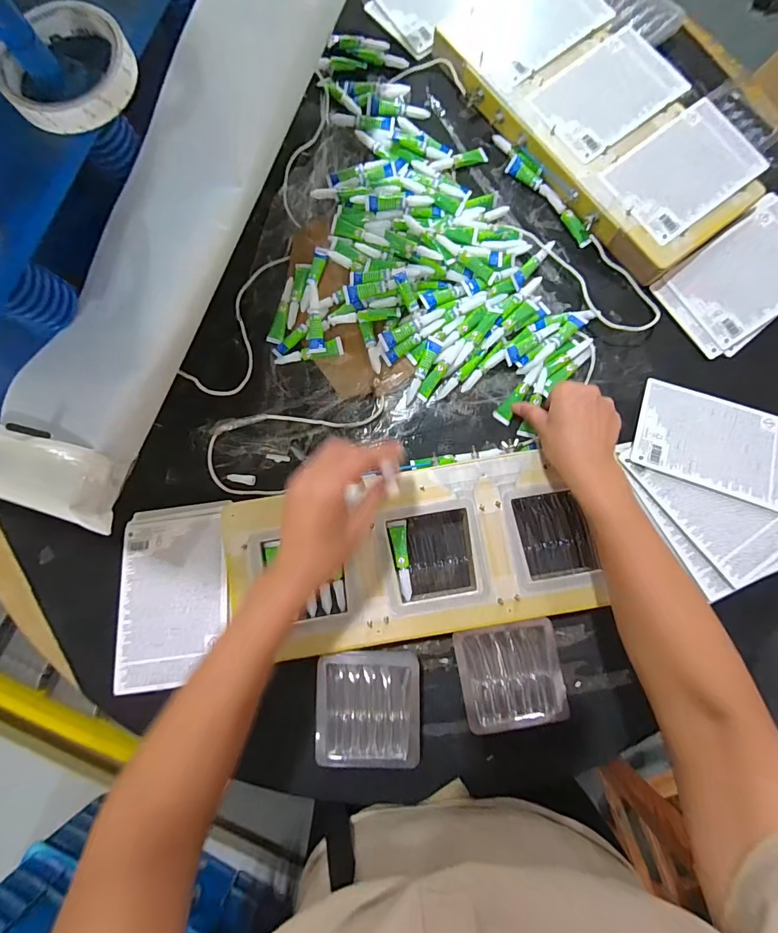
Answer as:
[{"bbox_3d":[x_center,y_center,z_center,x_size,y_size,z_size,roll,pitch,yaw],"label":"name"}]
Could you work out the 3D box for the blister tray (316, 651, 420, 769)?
[{"bbox_3d":[-0.021,0.249,0.426,0.102,0.014,0.110,0,81,1],"label":"blister tray"}]

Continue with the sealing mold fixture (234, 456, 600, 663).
[{"bbox_3d":[0.043,0.093,0.454,0.380,0.045,0.172,-8,81,-1],"label":"sealing mold fixture"}]

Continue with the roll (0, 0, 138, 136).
[{"bbox_3d":[-0.224,-0.278,0.293,0.088,0.017,0.088,0,81,1],"label":"roll"}]

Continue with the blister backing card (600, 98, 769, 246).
[{"bbox_3d":[0.351,-0.351,0.493,0.171,0.010,0.112,-38,82,-4],"label":"blister backing card"}]

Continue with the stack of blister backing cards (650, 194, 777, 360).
[{"bbox_3d":[0.430,-0.227,0.501,0.187,0.008,0.121,-38,83,4],"label":"stack of blister backing cards"}]

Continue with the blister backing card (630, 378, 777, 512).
[{"bbox_3d":[0.365,-0.028,0.464,0.166,0.007,0.117,22,71,9],"label":"blister backing card"}]

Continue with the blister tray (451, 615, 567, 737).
[{"bbox_3d":[0.128,0.221,0.439,0.103,0.015,0.103,-10,81,0],"label":"blister tray"}]

